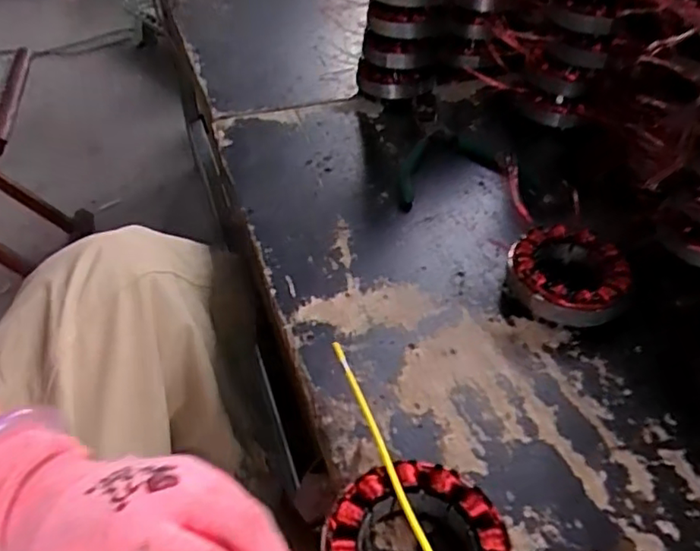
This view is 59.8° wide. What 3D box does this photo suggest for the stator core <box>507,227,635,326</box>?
[{"bbox_3d":[0.160,-0.001,0.453,0.082,0.033,0.079,8,43,10],"label":"stator core"}]

